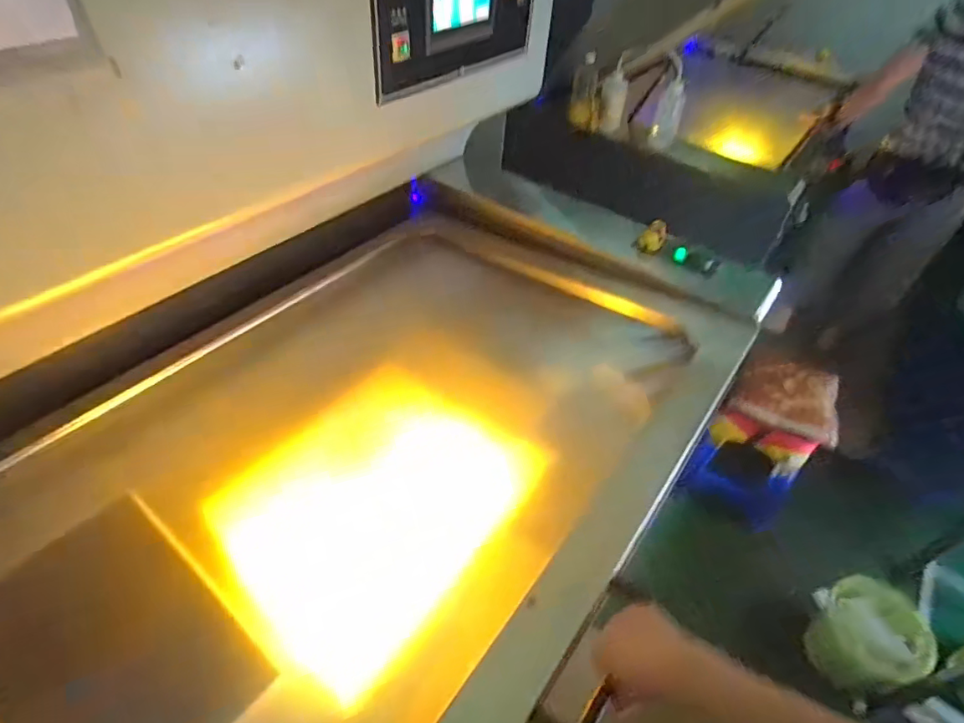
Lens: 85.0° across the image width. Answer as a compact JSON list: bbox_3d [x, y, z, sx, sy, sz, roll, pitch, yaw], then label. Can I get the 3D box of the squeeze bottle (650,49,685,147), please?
[{"bbox_3d":[0.563,-0.767,1.575,0.084,0.232,0.070,15,45,10],"label":"squeeze bottle"}]

